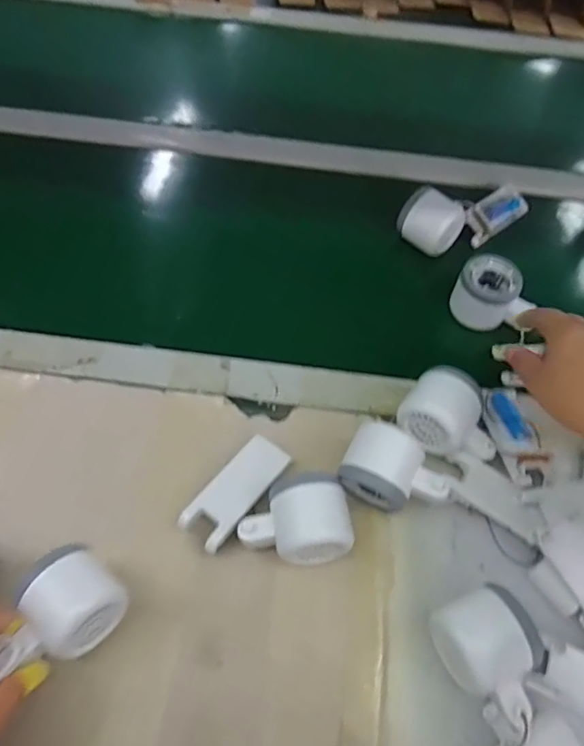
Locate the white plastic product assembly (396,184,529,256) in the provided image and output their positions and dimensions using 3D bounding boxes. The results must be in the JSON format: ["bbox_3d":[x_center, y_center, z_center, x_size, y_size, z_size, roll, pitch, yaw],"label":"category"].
[{"bbox_3d":[0.200,-0.182,0.606,0.170,0.052,0.059,-18,61,-14],"label":"white plastic product assembly"}]

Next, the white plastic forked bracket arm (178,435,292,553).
[{"bbox_3d":[-0.045,0.098,0.452,0.040,0.013,0.100,35,62,17],"label":"white plastic forked bracket arm"}]

